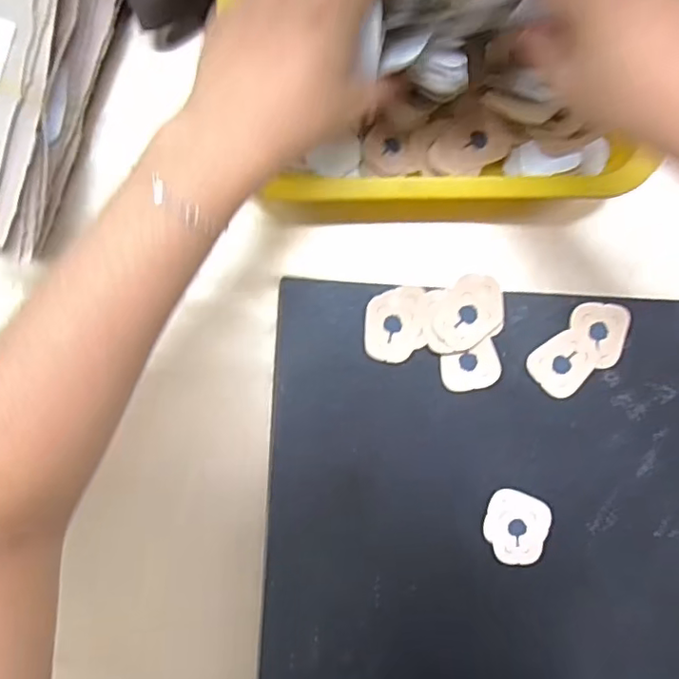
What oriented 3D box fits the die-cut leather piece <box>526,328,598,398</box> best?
[{"bbox_3d":[0.136,0.014,0.345,0.038,0.004,0.033,-42,91,1],"label":"die-cut leather piece"}]

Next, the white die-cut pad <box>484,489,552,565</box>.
[{"bbox_3d":[0.108,0.115,0.349,0.037,0.006,0.042,16,91,0],"label":"white die-cut pad"}]

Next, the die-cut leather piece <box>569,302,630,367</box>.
[{"bbox_3d":[0.157,-0.003,0.343,0.034,0.004,0.038,6,91,0],"label":"die-cut leather piece"}]

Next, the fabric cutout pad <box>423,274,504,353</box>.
[{"bbox_3d":[0.075,-0.015,0.344,0.050,0.004,0.039,-25,91,1],"label":"fabric cutout pad"}]

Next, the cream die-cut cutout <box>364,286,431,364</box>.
[{"bbox_3d":[0.035,-0.009,0.344,0.038,0.004,0.043,-5,91,0],"label":"cream die-cut cutout"}]

